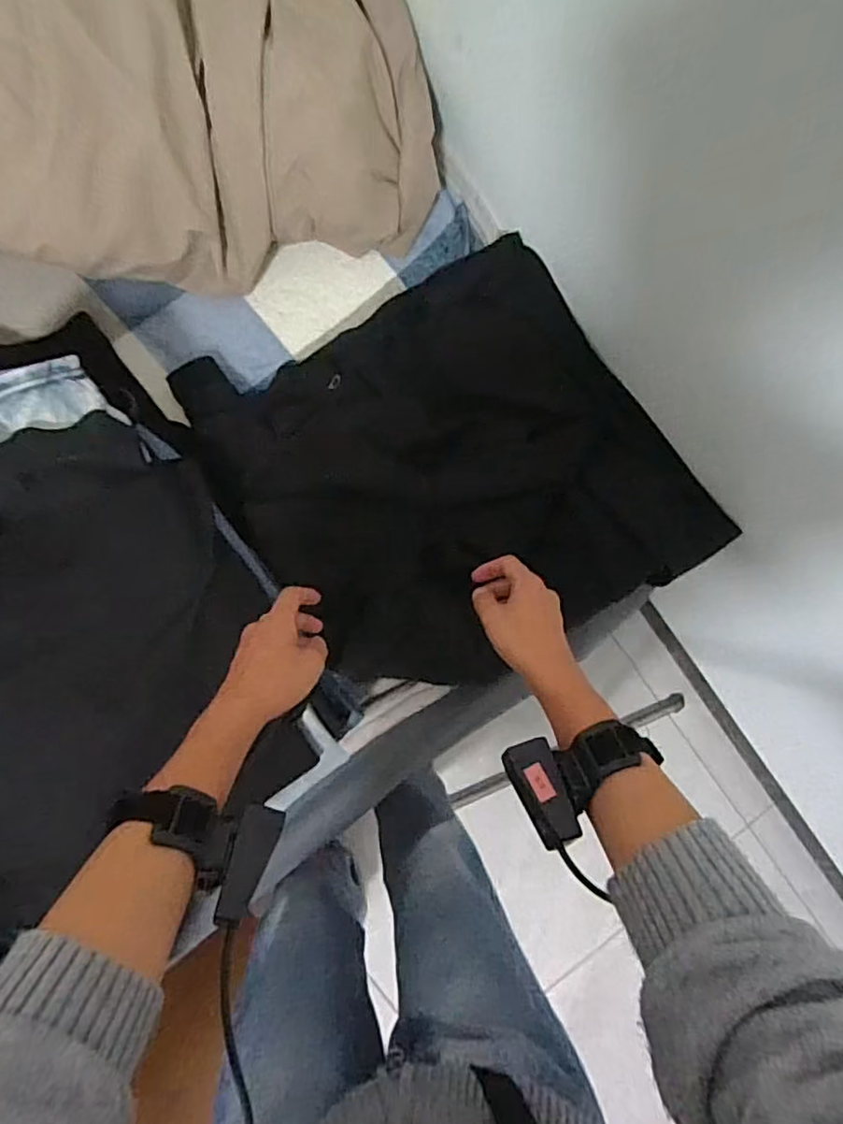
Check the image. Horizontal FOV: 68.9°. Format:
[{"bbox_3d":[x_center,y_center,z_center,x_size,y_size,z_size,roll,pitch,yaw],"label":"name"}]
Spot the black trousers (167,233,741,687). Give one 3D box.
[{"bbox_3d":[0.040,-0.114,0.756,0.484,0.071,0.474,-31,83,-7],"label":"black trousers"}]

